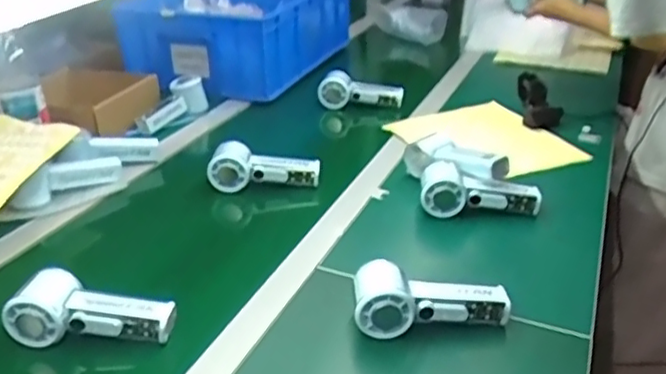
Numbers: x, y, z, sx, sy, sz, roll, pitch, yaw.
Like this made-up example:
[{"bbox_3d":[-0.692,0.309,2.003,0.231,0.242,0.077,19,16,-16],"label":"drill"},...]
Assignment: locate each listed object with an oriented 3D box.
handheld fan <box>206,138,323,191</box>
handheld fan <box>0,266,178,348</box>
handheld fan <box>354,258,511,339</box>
[{"bbox_3d":[-0.096,-0.022,0.897,0.152,0.075,0.039,2,28,5],"label":"handheld fan"},{"bbox_3d":[-0.232,0.118,0.620,0.151,0.047,0.054,1,28,3],"label":"handheld fan"},{"bbox_3d":[0.097,0.106,0.617,0.152,0.053,0.053,-1,28,-1],"label":"handheld fan"}]

